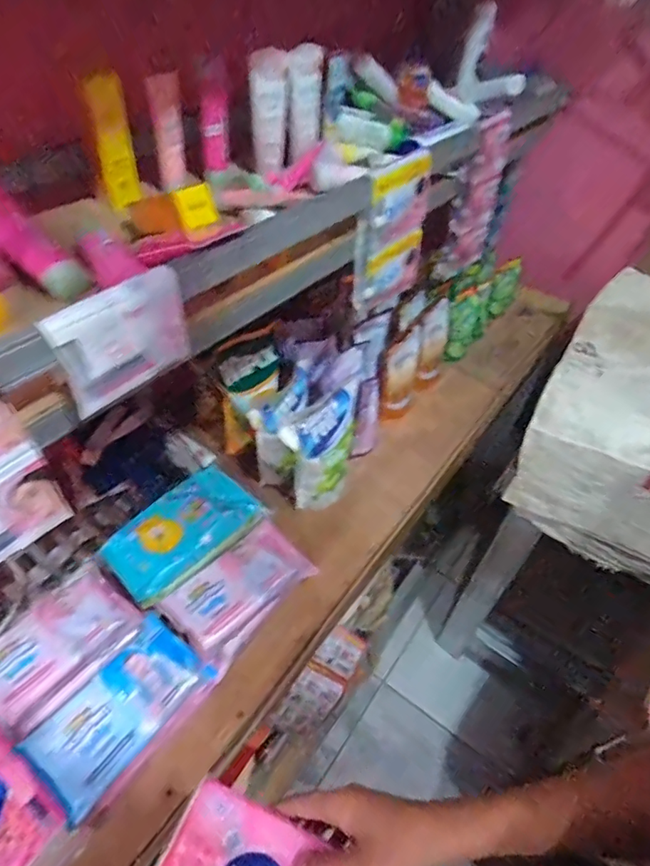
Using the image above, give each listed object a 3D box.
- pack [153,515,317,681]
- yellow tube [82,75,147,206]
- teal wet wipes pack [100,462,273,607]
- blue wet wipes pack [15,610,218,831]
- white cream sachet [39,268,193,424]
[{"bbox_3d":[-0.110,0.203,0.666,0.106,0.056,0.177,33,53,24],"label":"pack"},{"bbox_3d":[-0.244,-0.339,0.598,0.020,0.132,0.043,18,49,12],"label":"yellow tube"},{"bbox_3d":[-0.188,0.130,0.683,0.119,0.032,0.193,34,54,25],"label":"teal wet wipes pack"},{"bbox_3d":[-0.223,0.294,0.553,0.098,0.028,0.179,32,53,23],"label":"blue wet wipes pack"},{"bbox_3d":[-0.162,-0.079,0.418,0.008,0.083,0.117,19,46,36],"label":"white cream sachet"}]

